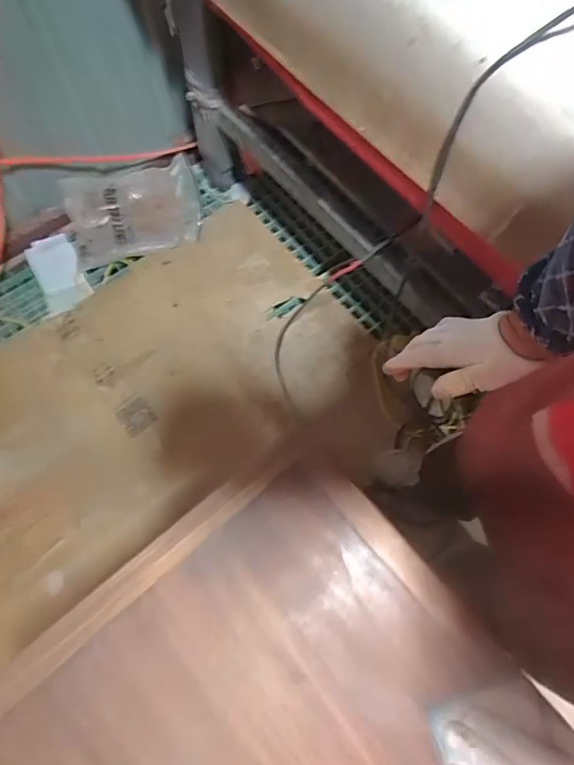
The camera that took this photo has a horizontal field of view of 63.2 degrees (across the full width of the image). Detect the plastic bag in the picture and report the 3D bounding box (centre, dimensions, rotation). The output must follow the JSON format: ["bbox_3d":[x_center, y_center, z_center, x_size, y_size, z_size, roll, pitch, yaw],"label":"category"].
[{"bbox_3d":[-0.415,-0.475,1.264,0.365,0.111,0.241,-18,71,-9],"label":"plastic bag"}]

